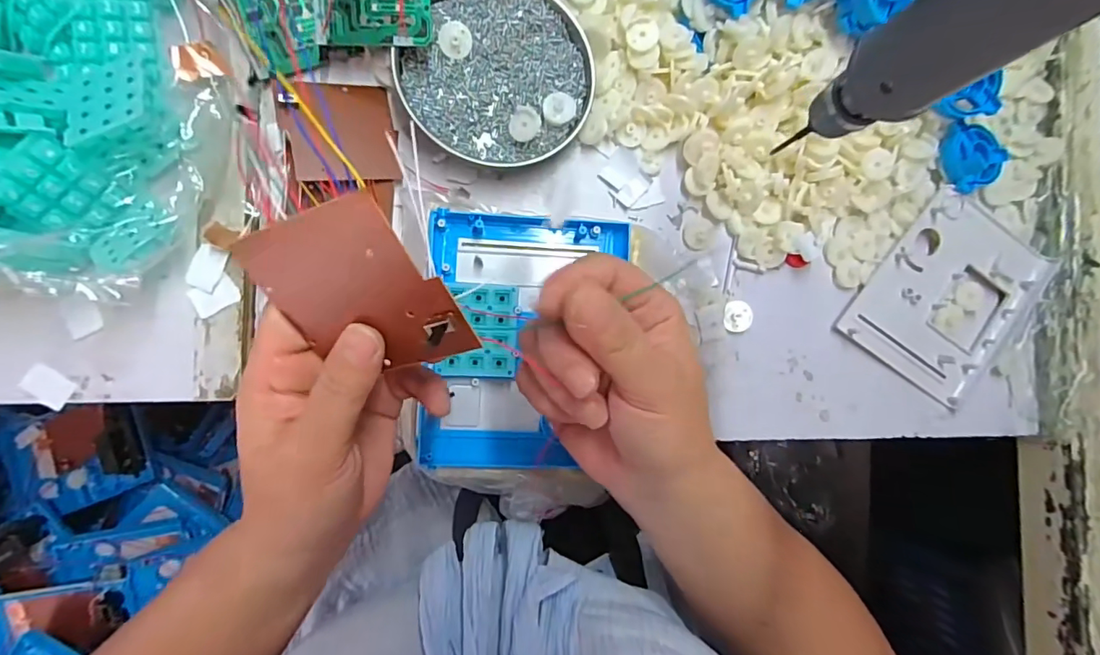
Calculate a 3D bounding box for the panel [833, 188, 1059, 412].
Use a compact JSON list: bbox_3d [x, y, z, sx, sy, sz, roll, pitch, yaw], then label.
[{"bbox_3d":[0.316,-0.027,0.403,0.118,0.010,0.156,38,85,-4],"label":"panel"}]

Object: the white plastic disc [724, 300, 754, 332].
[{"bbox_3d":[0.141,-0.008,0.387,0.021,0.007,0.023,0,88,-6],"label":"white plastic disc"}]

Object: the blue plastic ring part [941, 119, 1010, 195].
[{"bbox_3d":[0.332,-0.135,0.400,0.049,0.017,0.053,0,88,-6],"label":"blue plastic ring part"}]

